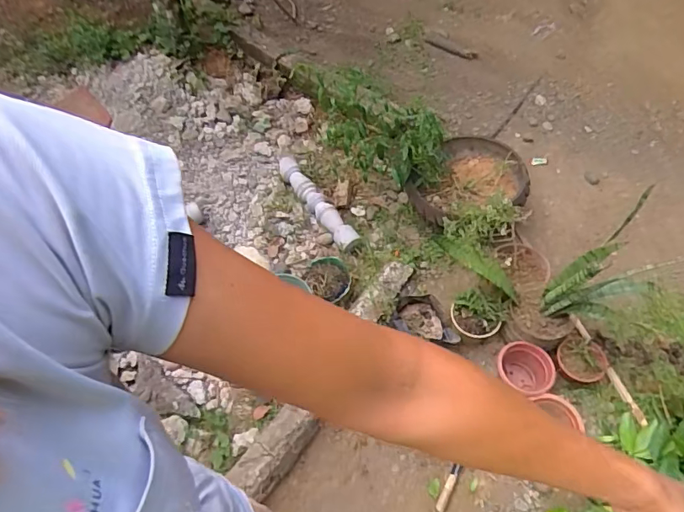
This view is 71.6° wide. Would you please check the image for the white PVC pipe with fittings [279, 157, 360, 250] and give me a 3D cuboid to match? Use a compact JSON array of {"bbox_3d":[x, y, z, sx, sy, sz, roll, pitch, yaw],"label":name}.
[{"bbox_3d":[-0.095,-0.187,1.703,0.110,0.087,0.456,-30,59,-15],"label":"white PVC pipe with fittings"}]

